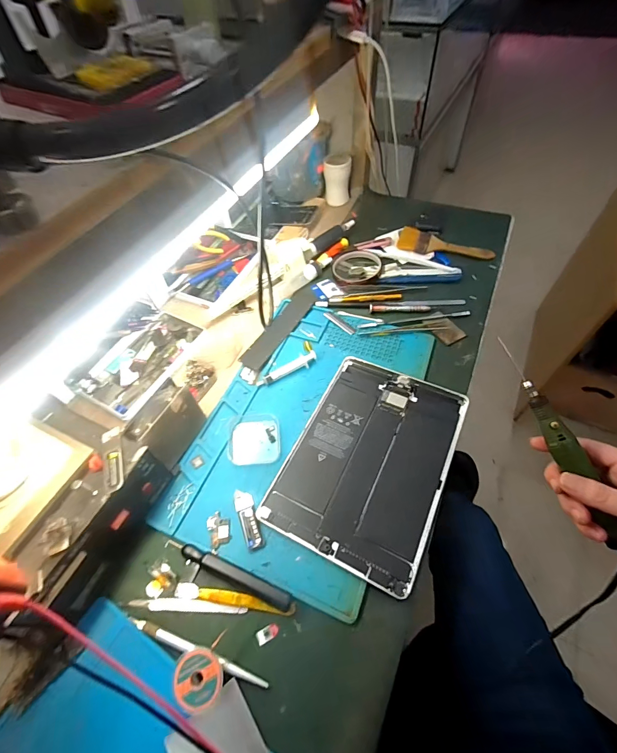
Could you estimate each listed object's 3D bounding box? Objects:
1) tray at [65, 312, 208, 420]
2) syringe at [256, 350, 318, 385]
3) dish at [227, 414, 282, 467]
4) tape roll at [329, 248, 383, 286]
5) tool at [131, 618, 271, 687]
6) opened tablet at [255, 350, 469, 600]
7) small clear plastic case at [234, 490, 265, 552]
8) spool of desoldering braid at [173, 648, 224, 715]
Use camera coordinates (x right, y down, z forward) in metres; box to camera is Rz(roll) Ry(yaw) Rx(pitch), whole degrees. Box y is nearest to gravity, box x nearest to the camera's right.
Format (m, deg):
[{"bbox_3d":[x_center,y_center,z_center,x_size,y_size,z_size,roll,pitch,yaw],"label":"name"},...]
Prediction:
[{"bbox_3d":[-0.250,-0.030,0.526,0.111,0.028,0.176,21,61,18],"label":"tray"},{"bbox_3d":[-0.029,-0.010,0.497,0.091,0.011,0.018,-29,59,-14],"label":"syringe"},{"bbox_3d":[-0.069,0.074,0.441,0.065,0.014,0.069,-7,56,0],"label":"dish"},{"bbox_3d":[0.083,-0.193,0.613,0.086,0.014,0.087,-2,57,3],"label":"tape roll"},{"bbox_3d":[-0.104,0.252,0.324,0.143,0.012,0.010,13,59,13],"label":"tool"},{"bbox_3d":[0.075,0.090,0.422,0.171,0.008,0.251,22,61,18],"label":"opened tablet"},{"bbox_3d":[-0.067,0.157,0.390,0.021,0.004,0.067,-20,57,-8],"label":"small clear plastic case"},{"bbox_3d":[-0.096,0.265,0.310,0.041,0.015,0.043,-2,57,3],"label":"spool of desoldering braid"}]

